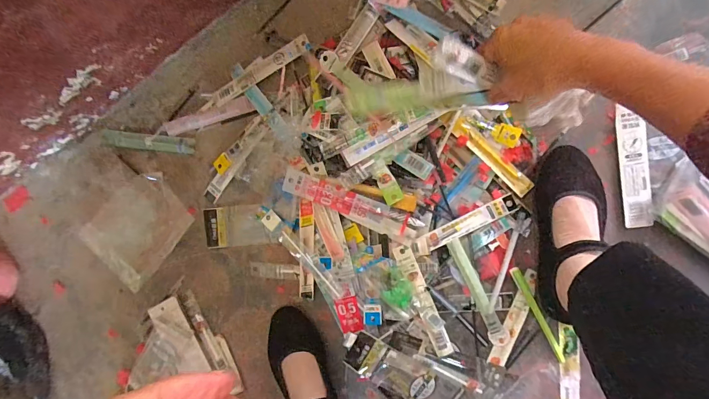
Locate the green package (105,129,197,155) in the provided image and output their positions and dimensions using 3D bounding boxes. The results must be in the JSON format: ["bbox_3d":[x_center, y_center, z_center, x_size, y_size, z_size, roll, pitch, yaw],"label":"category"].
[{"bbox_3d":[-0.351,-0.096,0.597,0.171,0.010,0.028,7,94,9],"label":"green package"}]

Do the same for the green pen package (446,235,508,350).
[{"bbox_3d":[0.177,0.135,0.503,0.025,0.010,0.167,-27,88,9],"label":"green pen package"}]

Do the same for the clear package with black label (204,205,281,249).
[{"bbox_3d":[-0.184,0.043,0.566,0.128,0.010,0.065,-6,91,9],"label":"clear package with black label"}]

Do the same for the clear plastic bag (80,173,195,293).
[{"bbox_3d":[-0.378,0.047,0.610,0.156,0.023,0.184,45,98,5],"label":"clear plastic bag"}]

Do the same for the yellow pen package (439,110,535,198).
[{"bbox_3d":[0.186,-0.065,0.486,0.154,0.016,0.025,44,95,2],"label":"yellow pen package"}]

